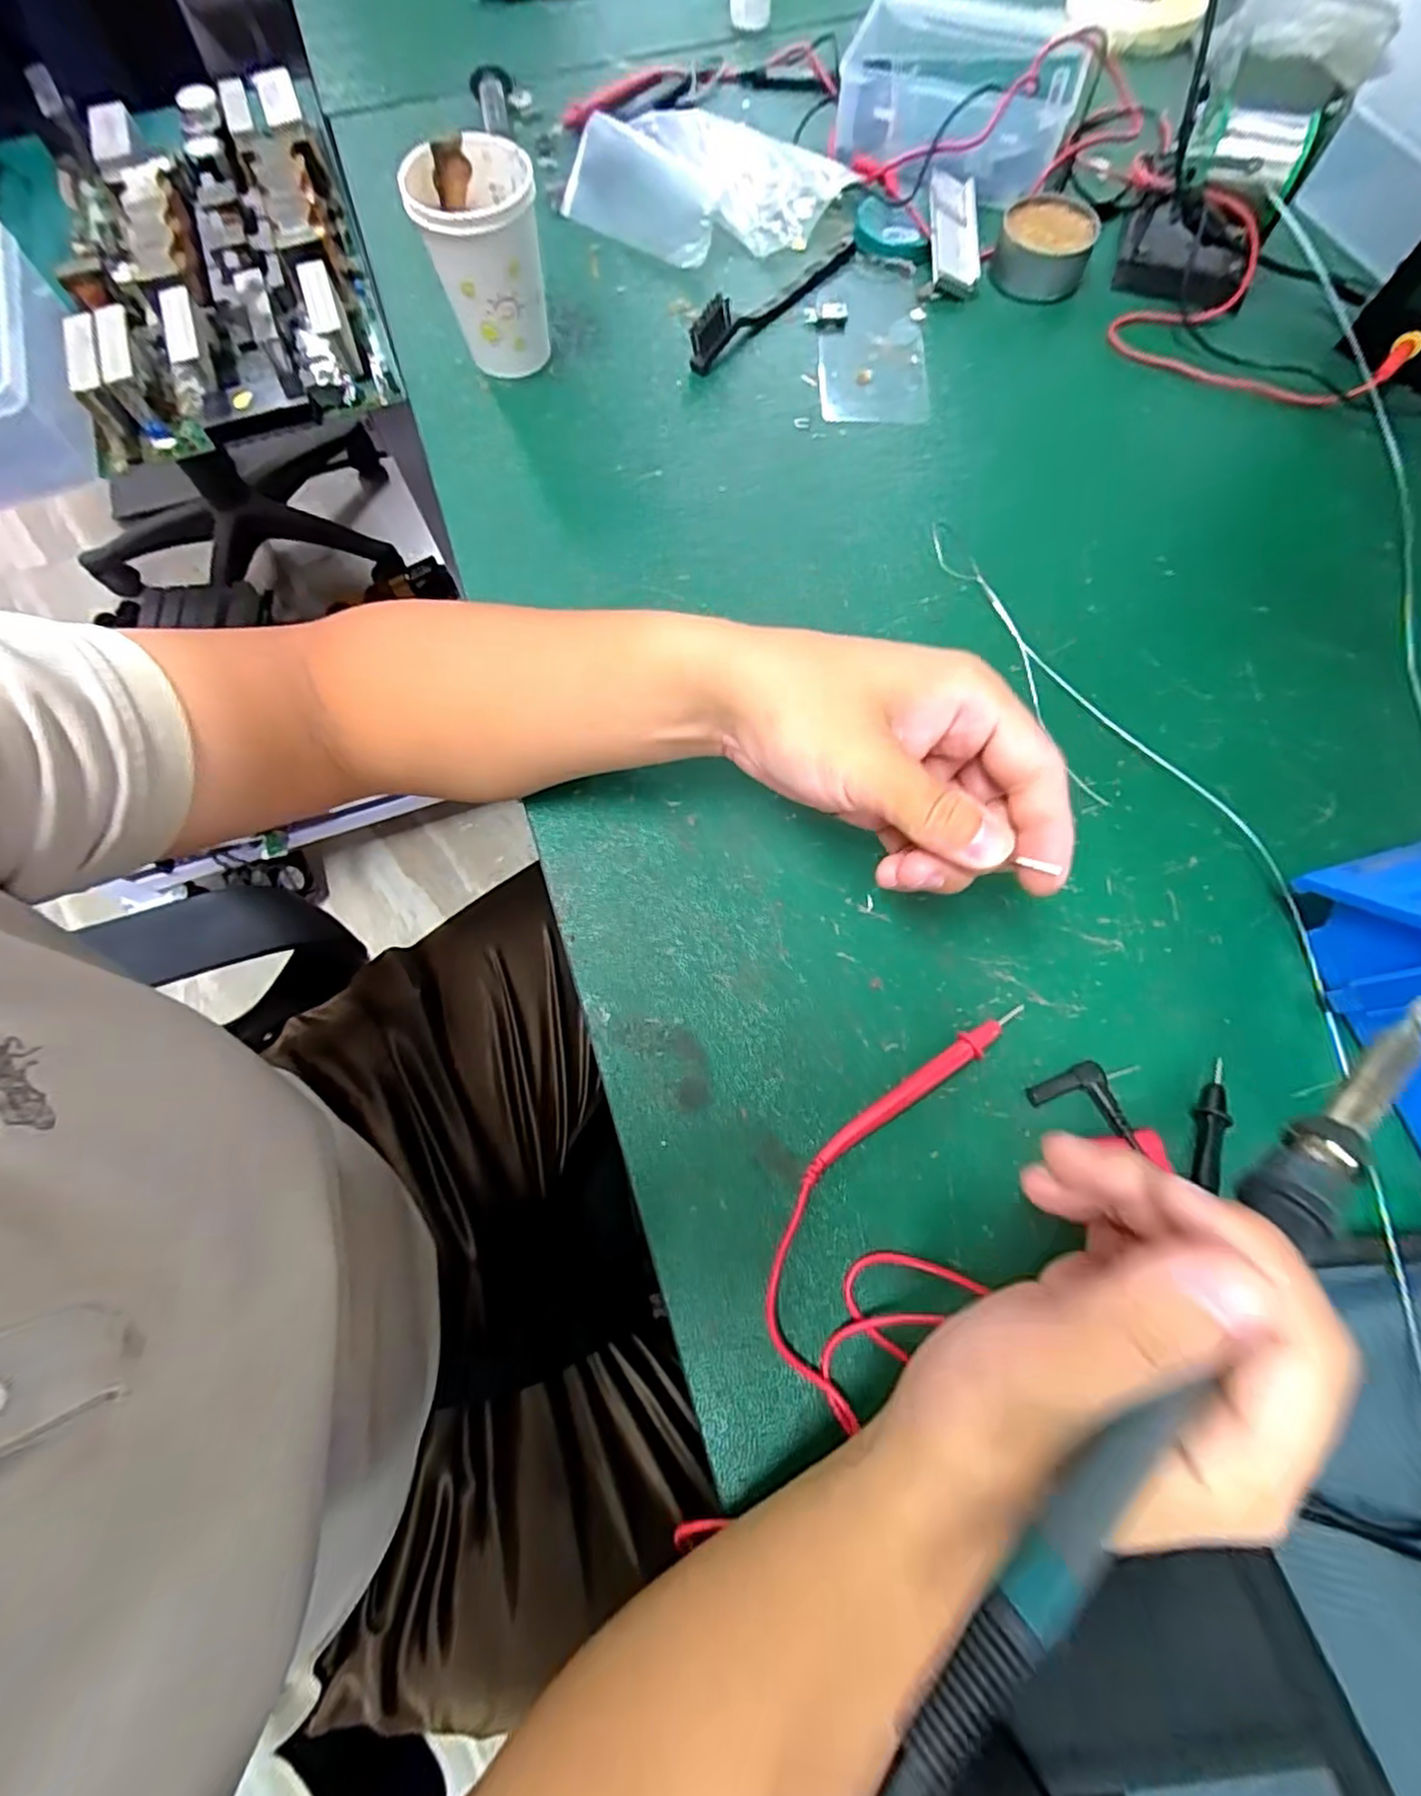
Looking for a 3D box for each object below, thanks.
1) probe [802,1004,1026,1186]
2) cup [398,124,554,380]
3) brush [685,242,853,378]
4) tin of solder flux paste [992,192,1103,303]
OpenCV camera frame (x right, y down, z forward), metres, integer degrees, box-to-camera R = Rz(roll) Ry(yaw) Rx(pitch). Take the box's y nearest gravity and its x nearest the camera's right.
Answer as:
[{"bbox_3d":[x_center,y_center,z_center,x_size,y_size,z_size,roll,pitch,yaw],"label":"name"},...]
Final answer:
[{"bbox_3d":[0.090,0.086,0.292,0.122,0.011,0.012,-34,75,-10],"label":"probe"},{"bbox_3d":[-0.135,-0.387,0.400,0.067,0.093,0.067,0,72,0],"label":"cup"},{"bbox_3d":[0.047,-0.415,0.443,0.015,0.030,0.166,42,77,12],"label":"brush"},{"bbox_3d":[0.233,-0.454,0.453,0.062,0.029,0.065,21,74,7],"label":"tin of solder flux paste"}]

